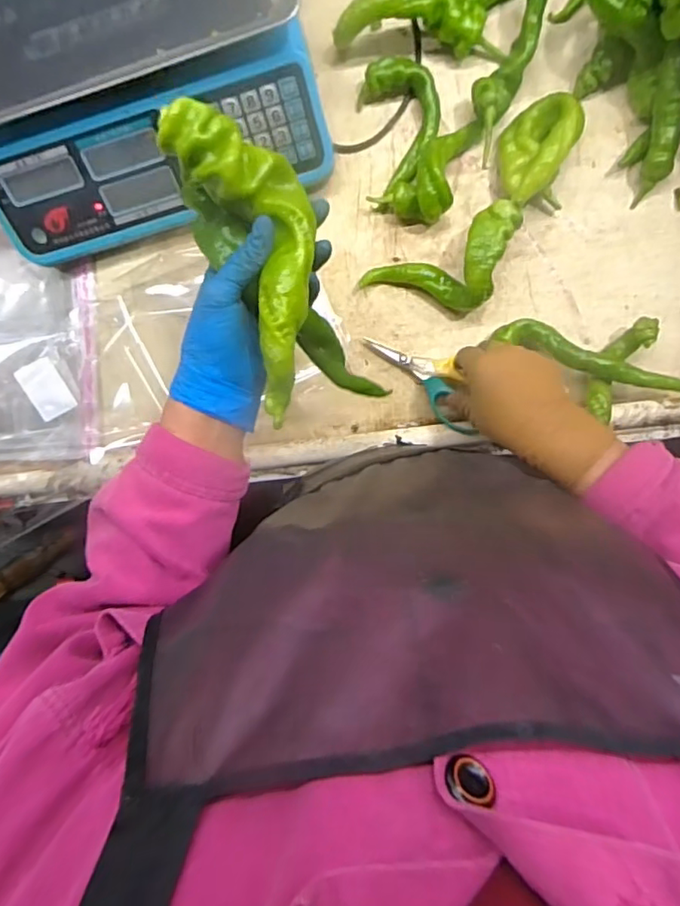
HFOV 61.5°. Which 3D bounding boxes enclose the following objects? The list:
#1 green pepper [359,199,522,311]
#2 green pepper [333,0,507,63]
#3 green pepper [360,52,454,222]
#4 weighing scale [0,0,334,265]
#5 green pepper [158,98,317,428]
[{"bbox_3d":[0.105,-0.172,0.553,0.151,0.063,0.077,-24,92,7],"label":"green pepper"},{"bbox_3d":[0.080,-0.407,0.535,0.161,0.051,0.036,3,95,-7],"label":"green pepper"},{"bbox_3d":[0.062,-0.300,0.551,0.075,0.054,0.150,-6,94,6],"label":"green pepper"},{"bbox_3d":[-0.204,-0.389,0.527,0.326,0.124,0.328,-15,93,6],"label":"weighing scale"},{"bbox_3d":[-0.050,-0.123,0.371,0.070,0.040,0.196,-14,97,6],"label":"green pepper"}]

